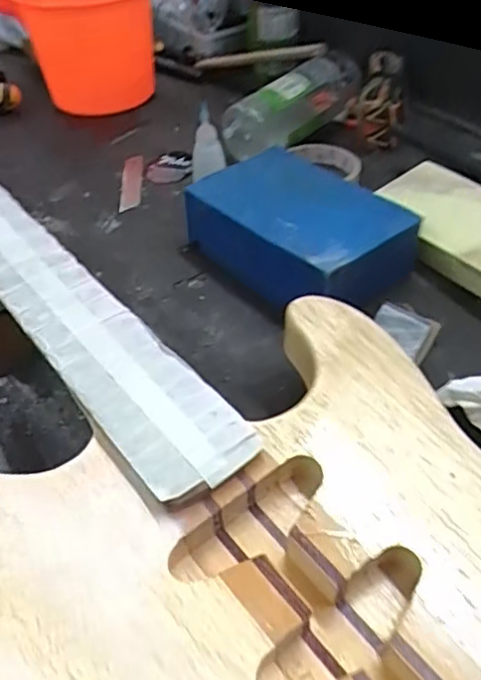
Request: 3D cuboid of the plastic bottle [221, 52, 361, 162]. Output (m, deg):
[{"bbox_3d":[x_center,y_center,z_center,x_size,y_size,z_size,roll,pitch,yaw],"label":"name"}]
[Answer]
[{"bbox_3d":[0.060,-0.247,0.637,0.059,0.053,0.177,32,55,32],"label":"plastic bottle"}]

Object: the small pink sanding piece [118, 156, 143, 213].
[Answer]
[{"bbox_3d":[-0.108,-0.159,0.611,0.019,0.009,0.092,-5,44,0],"label":"small pink sanding piece"}]

